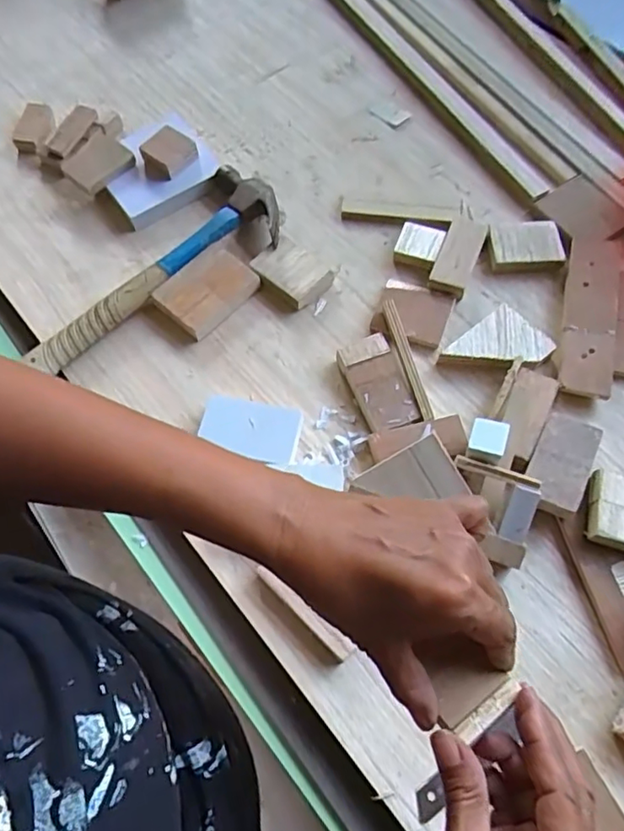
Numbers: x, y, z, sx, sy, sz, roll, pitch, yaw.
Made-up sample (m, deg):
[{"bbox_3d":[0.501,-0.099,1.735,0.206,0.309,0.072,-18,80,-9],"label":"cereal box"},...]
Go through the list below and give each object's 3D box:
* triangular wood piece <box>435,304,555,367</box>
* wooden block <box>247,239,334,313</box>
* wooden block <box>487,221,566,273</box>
[{"bbox_3d":[0.159,-0.055,0.503,0.084,0.014,0.059,-35,69,-13],"label":"triangular wood piece"},{"bbox_3d":[-0.018,-0.135,0.549,0.055,0.018,0.067,-42,71,-15],"label":"wooden block"},{"bbox_3d":[0.201,-0.161,0.550,0.065,0.013,0.054,-3,66,0],"label":"wooden block"}]

